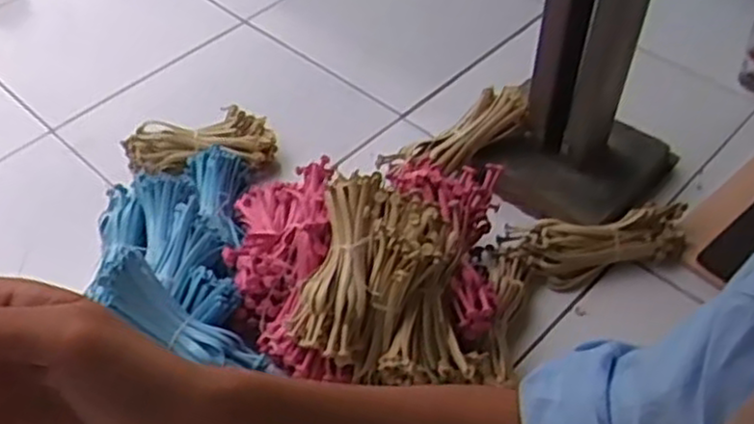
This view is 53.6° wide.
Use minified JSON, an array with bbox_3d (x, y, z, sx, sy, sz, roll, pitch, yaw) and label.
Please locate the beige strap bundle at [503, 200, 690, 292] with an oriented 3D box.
[{"bbox_3d":[0.281,0.044,0.954,0.227,0.059,0.076,-5,49,-1],"label":"beige strap bundle"}]

